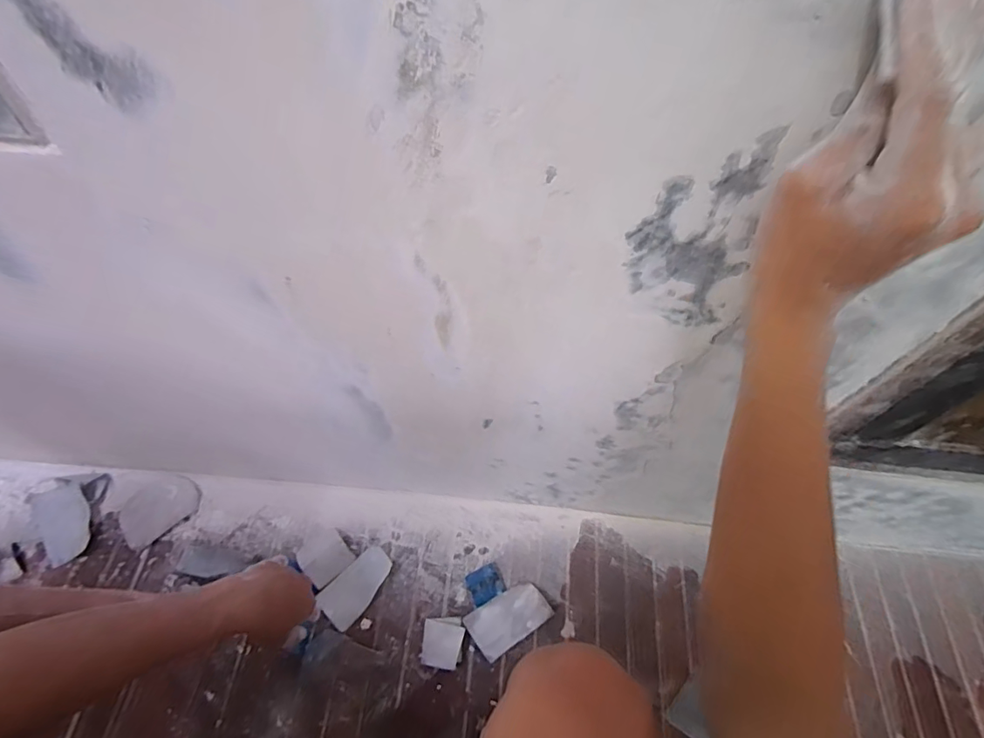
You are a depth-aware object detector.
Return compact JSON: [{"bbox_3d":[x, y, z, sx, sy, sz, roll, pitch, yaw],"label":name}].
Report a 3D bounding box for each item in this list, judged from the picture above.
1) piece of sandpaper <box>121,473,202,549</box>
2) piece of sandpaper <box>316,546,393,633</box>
[{"bbox_3d":[-0.450,0.189,0.680,0.078,0.019,0.098,21,58,9],"label":"piece of sandpaper"},{"bbox_3d":[-0.175,0.285,0.660,0.054,0.015,0.099,40,63,19],"label":"piece of sandpaper"}]

